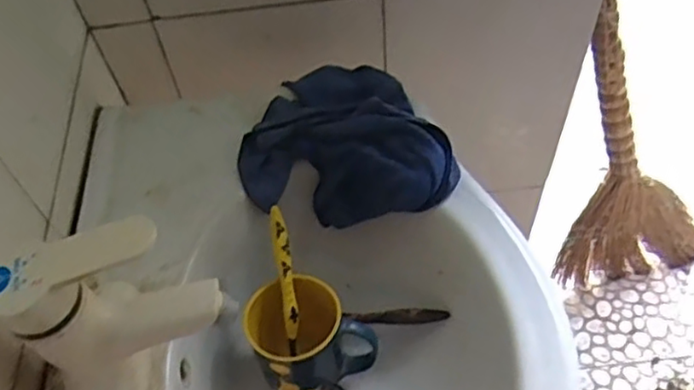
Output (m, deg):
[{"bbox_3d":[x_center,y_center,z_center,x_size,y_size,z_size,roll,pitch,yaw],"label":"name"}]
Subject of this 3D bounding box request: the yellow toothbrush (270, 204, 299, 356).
[{"bbox_3d":[-0.055,0.081,0.606,0.014,0.141,0.011,-6,13,0],"label":"yellow toothbrush"}]

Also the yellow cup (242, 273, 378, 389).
[{"bbox_3d":[-0.037,0.139,0.612,0.087,0.096,0.094,-2,54,3],"label":"yellow cup"}]

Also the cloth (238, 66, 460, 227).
[{"bbox_3d":[0.002,-0.061,0.659,0.207,0.088,0.153,1,54,5],"label":"cloth"}]

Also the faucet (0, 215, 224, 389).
[{"bbox_3d":[-0.149,0.094,0.451,0.133,0.161,0.093,-26,56,-14],"label":"faucet"}]

